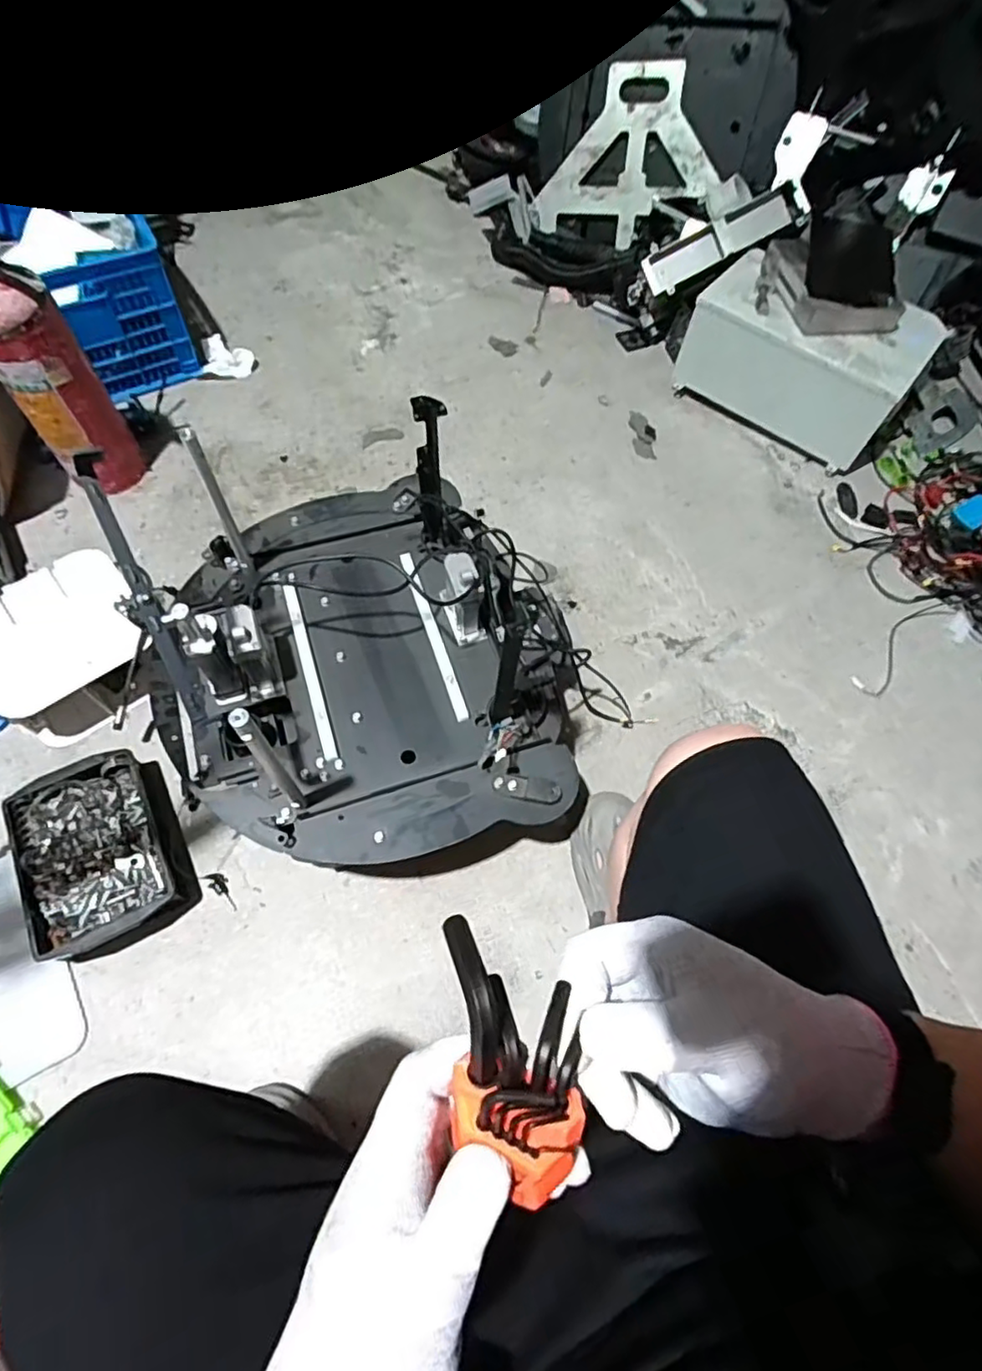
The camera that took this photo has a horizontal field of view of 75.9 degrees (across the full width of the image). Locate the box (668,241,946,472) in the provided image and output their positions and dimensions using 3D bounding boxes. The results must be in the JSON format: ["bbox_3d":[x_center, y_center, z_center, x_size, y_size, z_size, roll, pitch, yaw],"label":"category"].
[{"bbox_3d":[0.617,-0.655,1.274,0.419,0.227,0.213,36,66,15],"label":"box"}]

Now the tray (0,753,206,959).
[{"bbox_3d":[-0.554,0.241,0.906,0.186,0.081,0.275,-25,67,-15],"label":"tray"}]

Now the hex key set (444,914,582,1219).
[{"bbox_3d":[0.008,0.143,0.245,0.053,0.030,0.102,-21,85,-11],"label":"hex key set"}]

